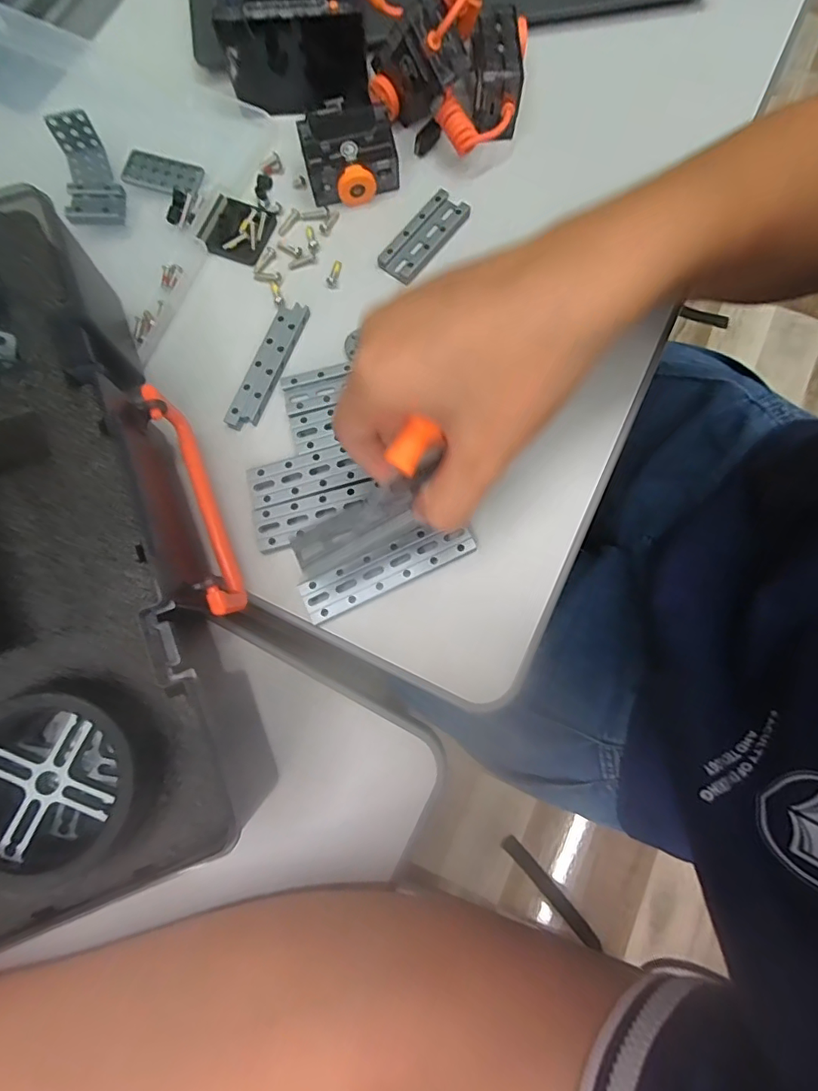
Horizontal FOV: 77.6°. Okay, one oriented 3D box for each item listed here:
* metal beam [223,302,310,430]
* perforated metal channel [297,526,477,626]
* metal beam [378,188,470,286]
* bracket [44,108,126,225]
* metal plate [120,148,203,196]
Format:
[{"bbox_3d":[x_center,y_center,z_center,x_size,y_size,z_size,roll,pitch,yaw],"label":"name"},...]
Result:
[{"bbox_3d":[-0.083,-0.106,0.301,0.019,0.007,0.084,22,79,6],"label":"metal beam"},{"bbox_3d":[-0.011,0.013,0.275,0.094,0.010,0.024,-25,78,-4],"label":"perforated metal channel"},{"bbox_3d":[0.011,-0.192,0.316,0.028,0.009,0.064,38,81,9],"label":"metal beam"},{"bbox_3d":[-0.198,-0.229,0.312,0.031,0.025,0.062,-16,78,-2],"label":"bracket"},{"bbox_3d":[-0.159,-0.239,0.326,0.047,0.004,0.026,14,78,5],"label":"metal plate"}]

